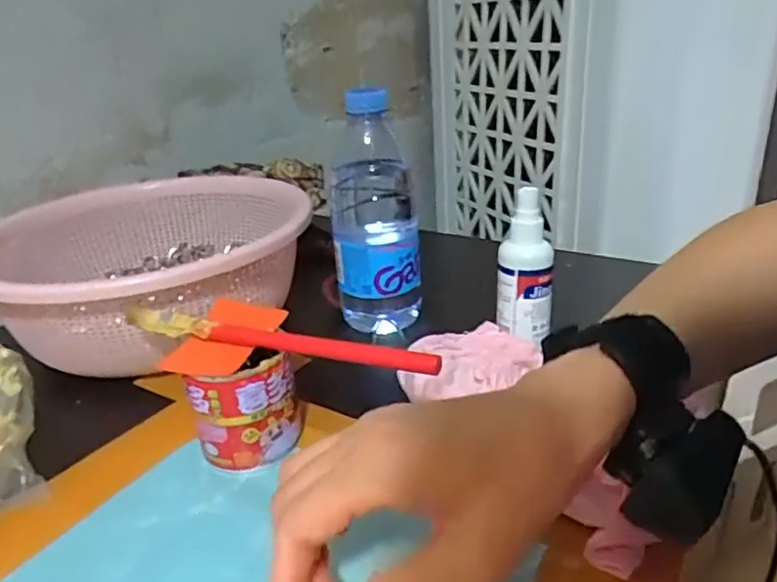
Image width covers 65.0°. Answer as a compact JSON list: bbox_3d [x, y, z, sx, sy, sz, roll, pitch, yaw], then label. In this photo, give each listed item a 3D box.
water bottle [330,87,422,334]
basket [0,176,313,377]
[{"bbox_3d":[-0.012,-0.063,0.514,0.072,0.191,0.071,-6,25,-2],"label":"water bottle"},{"bbox_3d":[-0.211,-0.023,0.543,0.243,0.094,0.273,-9,25,-8],"label":"basket"}]

